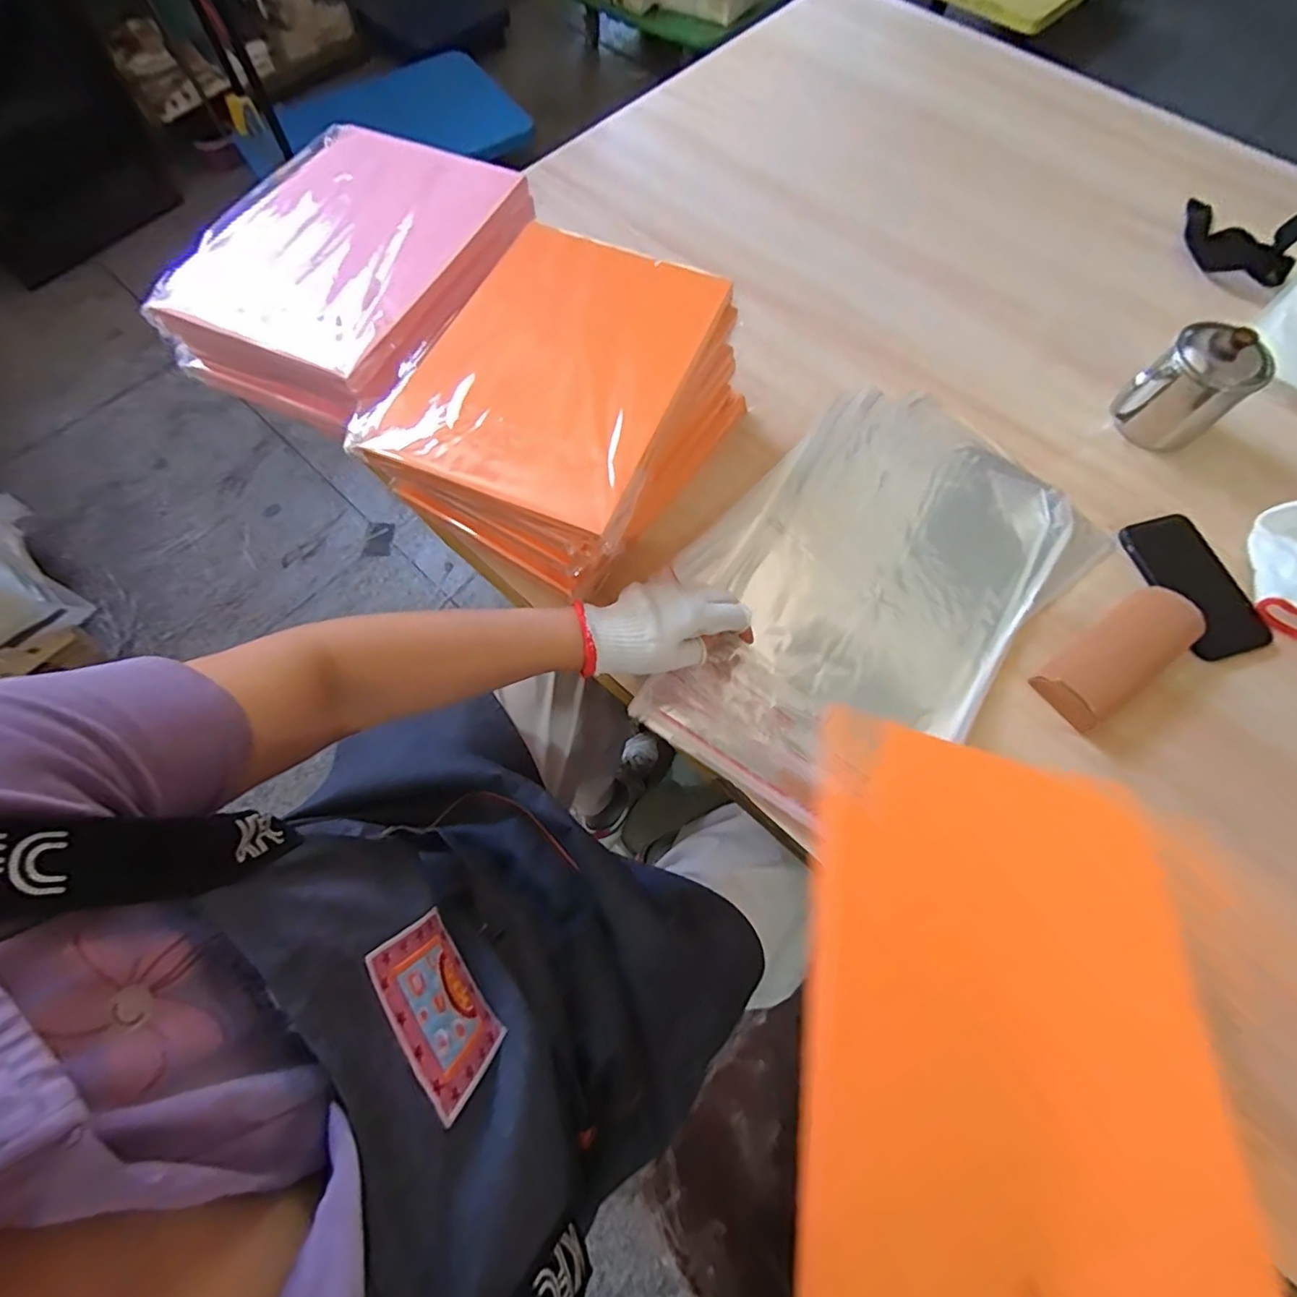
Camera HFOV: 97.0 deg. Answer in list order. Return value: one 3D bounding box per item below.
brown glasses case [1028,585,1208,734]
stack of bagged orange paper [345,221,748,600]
[{"bbox_3d":[0.446,0.008,0.545,0.178,0.032,0.065,-33,73,-13],"label":"brown glasses case"},{"bbox_3d":[-0.078,-0.230,0.553,0.255,0.163,0.300,26,71,8],"label":"stack of bagged orange paper"}]

